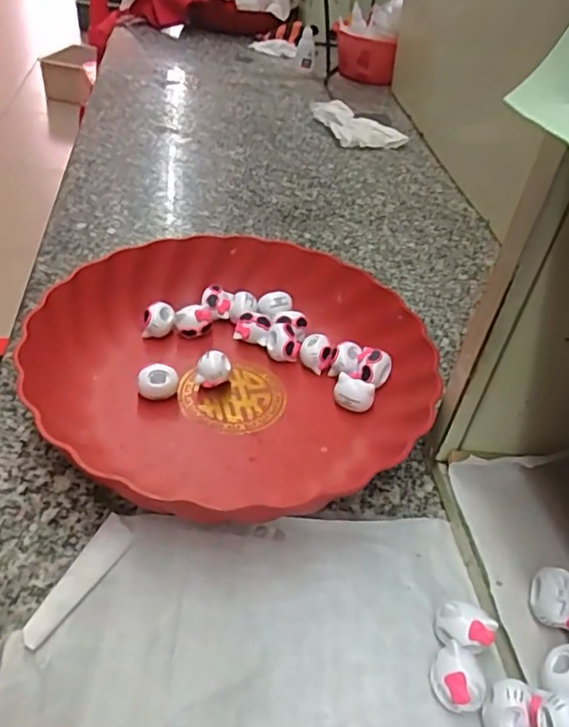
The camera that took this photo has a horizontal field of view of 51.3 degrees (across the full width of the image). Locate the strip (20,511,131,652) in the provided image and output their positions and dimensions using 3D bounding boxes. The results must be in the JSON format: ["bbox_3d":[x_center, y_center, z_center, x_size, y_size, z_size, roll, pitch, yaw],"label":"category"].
[{"bbox_3d":[-0.095,0.101,0.276,0.017,0.004,0.067,35,43,1],"label":"strip"}]

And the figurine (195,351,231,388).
[{"bbox_3d":[-0.046,0.007,0.385,0.021,0.022,0.020,4,40,-3],"label":"figurine"}]

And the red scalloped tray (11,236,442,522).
[{"bbox_3d":[-0.030,-0.003,0.379,0.234,0.048,0.216,28,45,24],"label":"red scalloped tray"}]

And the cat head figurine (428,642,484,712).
[{"bbox_3d":[0.072,0.133,0.251,0.016,0.021,0.025,-16,45,-24],"label":"cat head figurine"}]

